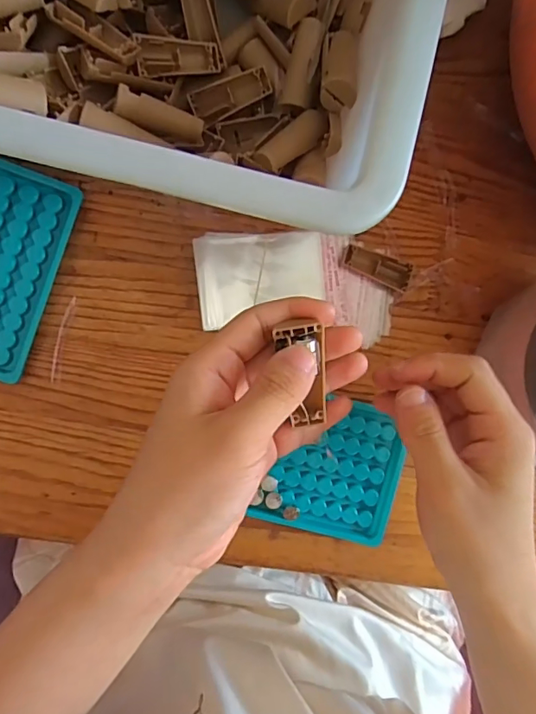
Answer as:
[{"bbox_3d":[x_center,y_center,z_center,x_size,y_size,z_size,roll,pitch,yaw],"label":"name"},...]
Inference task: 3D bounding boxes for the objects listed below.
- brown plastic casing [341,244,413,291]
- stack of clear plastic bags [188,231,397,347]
[{"bbox_3d":[0.075,-0.062,0.345,0.050,0.010,0.018,22,90,-6],"label":"brown plastic casing"},{"bbox_3d":[0.020,-0.050,0.340,0.136,0.015,0.070,6,91,-7],"label":"stack of clear plastic bags"}]

